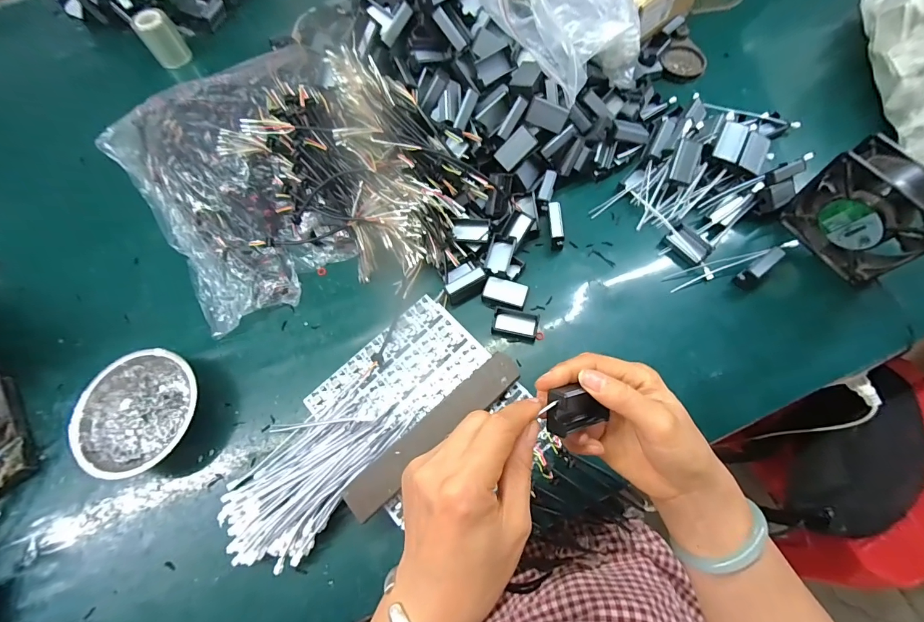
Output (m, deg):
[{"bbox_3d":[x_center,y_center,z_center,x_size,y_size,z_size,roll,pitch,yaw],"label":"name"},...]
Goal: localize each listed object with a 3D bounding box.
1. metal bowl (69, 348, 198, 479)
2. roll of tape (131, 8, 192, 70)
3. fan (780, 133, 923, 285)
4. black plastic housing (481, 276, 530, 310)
[{"bbox_3d":[-0.346,0.106,0.423,0.125,0.049,0.125,-1,68,2],"label":"metal bowl"},{"bbox_3d":[-0.490,-0.447,0.635,0.053,0.076,0.053,-1,68,2],"label":"roll of tape"},{"bbox_3d":[0.421,-0.099,0.410,0.044,0.117,0.119,-27,69,-7],"label":"fan"},{"bbox_3d":[0.052,-0.020,0.466,0.053,0.015,0.033,10,69,6],"label":"black plastic housing"}]

